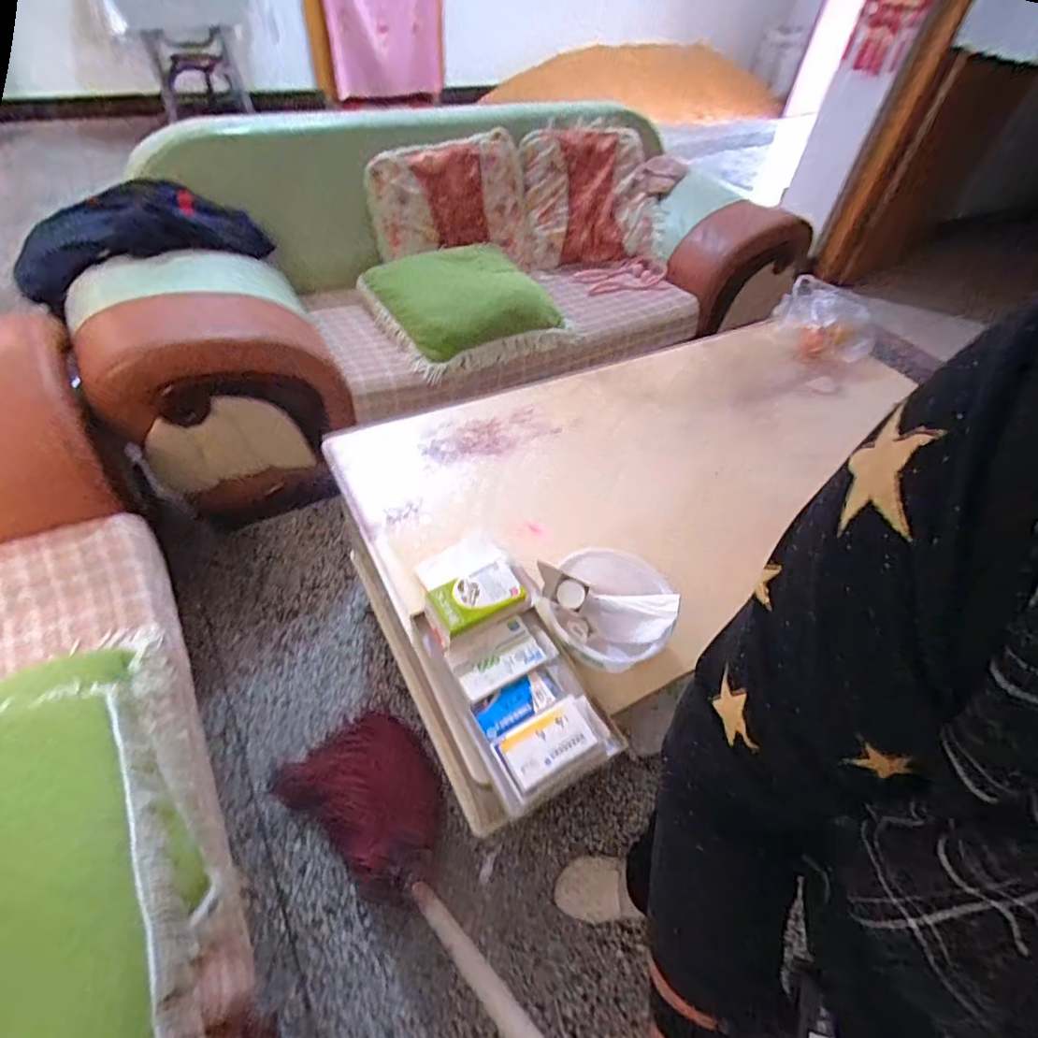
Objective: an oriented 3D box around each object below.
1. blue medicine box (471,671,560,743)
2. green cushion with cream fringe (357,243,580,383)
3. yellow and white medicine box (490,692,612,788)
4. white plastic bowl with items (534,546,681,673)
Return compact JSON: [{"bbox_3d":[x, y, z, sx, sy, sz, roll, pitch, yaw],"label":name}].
[{"bbox_3d":[-0.001,0.241,0.694,0.111,0.016,0.053,-22,55,-23],"label":"blue medicine box"},{"bbox_3d":[-0.152,-0.685,1.622,0.541,0.153,0.497,-21,55,-23],"label":"green cushion with cream fringe"},{"bbox_3d":[0.041,0.269,0.657,0.129,0.034,0.073,-24,56,-25],"label":"yellow and white medicine box"},{"bbox_3d":[0.130,0.123,0.766,0.175,0.097,0.176,3,49,-4],"label":"white plastic bowl with items"}]

